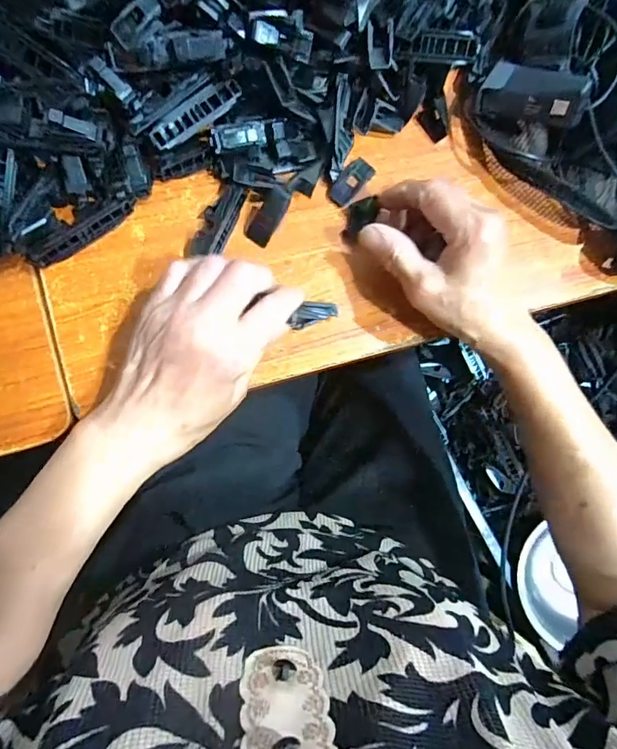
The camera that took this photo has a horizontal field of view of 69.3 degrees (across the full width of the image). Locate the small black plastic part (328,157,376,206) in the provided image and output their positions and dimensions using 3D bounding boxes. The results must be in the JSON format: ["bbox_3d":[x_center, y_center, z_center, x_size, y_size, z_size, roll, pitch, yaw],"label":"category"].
[{"bbox_3d":[0.034,-0.152,0.350,0.019,0.004,0.043,42,81,-3],"label":"small black plastic part"}]

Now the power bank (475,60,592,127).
[{"bbox_3d":[0.170,-0.212,0.338,0.076,0.025,0.032,25,81,21],"label":"power bank"}]

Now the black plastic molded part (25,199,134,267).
[{"bbox_3d":[-0.156,-0.099,0.311,0.079,0.016,0.011,-38,91,-10],"label":"black plastic molded part"}]

